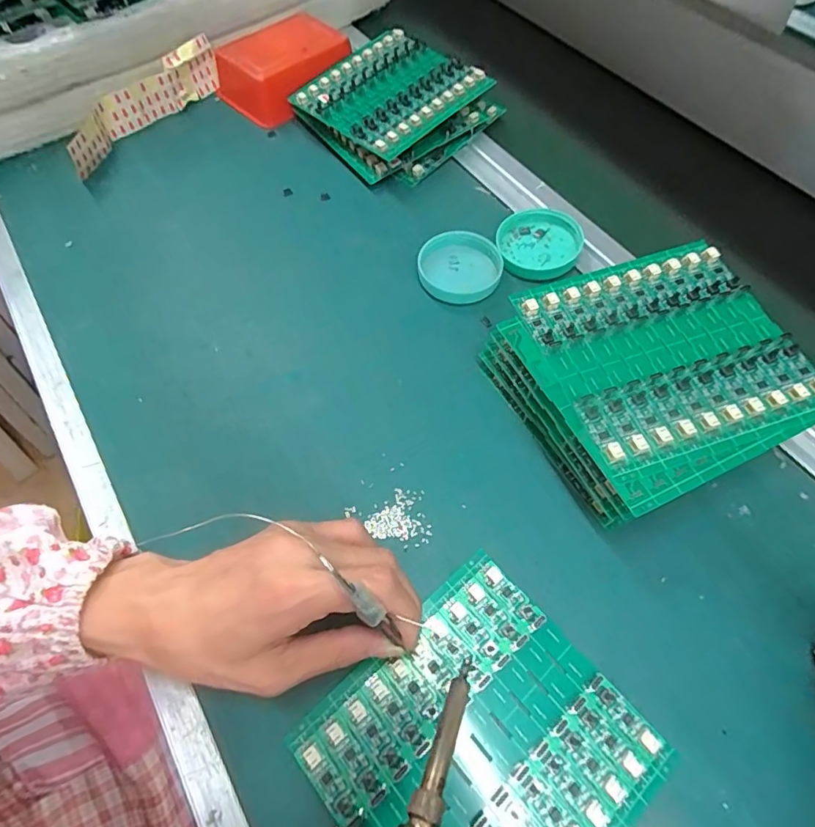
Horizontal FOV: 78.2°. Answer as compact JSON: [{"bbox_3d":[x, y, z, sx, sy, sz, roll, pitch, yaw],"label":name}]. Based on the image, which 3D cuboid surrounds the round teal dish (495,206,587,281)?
[{"bbox_3d":[0.105,-0.135,0.401,0.063,0.014,0.068,-1,61,1],"label":"round teal dish"}]

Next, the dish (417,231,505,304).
[{"bbox_3d":[0.041,-0.115,0.385,0.062,0.014,0.056,14,63,9],"label":"dish"}]

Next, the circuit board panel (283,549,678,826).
[{"bbox_3d":[0.037,0.164,0.244,0.137,0.006,0.131,-38,67,-18],"label":"circuit board panel"}]

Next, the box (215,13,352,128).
[{"bbox_3d":[-0.123,-0.347,0.504,0.123,0.042,0.101,-41,68,-19],"label":"box"}]

